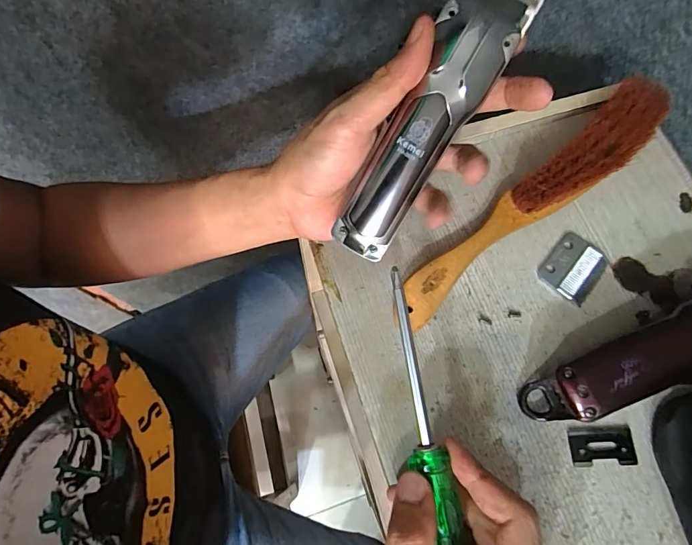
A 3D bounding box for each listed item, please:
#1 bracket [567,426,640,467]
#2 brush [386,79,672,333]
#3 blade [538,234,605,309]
[{"bbox_3d":[0.164,0.110,0.265,0.041,0.004,0.023,-1,71,-2],"label":"bracket"},{"bbox_3d":[0.138,-0.050,0.302,0.255,0.040,0.040,-39,77,-14],"label":"brush"},{"bbox_3d":[0.166,-0.005,0.304,0.037,0.004,0.047,38,74,10],"label":"blade"}]

